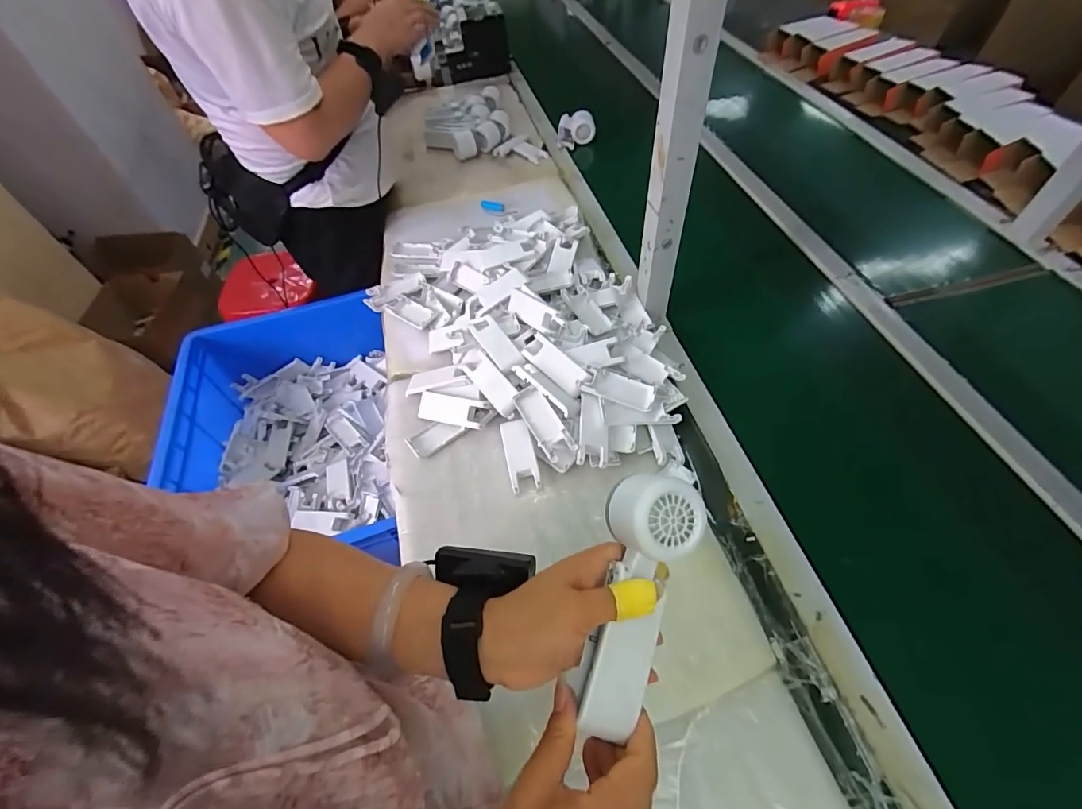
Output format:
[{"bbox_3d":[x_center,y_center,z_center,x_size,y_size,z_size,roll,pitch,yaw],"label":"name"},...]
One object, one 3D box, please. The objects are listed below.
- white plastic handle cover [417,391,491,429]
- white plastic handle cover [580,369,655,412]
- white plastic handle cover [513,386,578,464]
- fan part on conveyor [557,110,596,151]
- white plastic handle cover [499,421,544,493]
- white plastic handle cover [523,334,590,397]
[{"bbox_3d":[-0.123,0.008,0.643,0.103,0.012,0.041,13,81,17],"label":"white plastic handle cover"},{"bbox_3d":[0.103,-0.019,0.609,0.093,0.013,0.039,15,54,-2],"label":"white plastic handle cover"},{"bbox_3d":[0.002,0.025,0.596,0.036,0.021,0.102,-27,68,-16],"label":"white plastic handle cover"},{"bbox_3d":[0.083,-0.651,1.093,0.086,0.070,0.042,-2,53,2],"label":"fan part on conveyor"},{"bbox_3d":[-0.028,0.066,0.607,0.041,0.009,0.095,-18,66,11],"label":"white plastic handle cover"},{"bbox_3d":[0.019,-0.056,0.630,0.101,0.011,0.039,42,90,23],"label":"white plastic handle cover"}]

